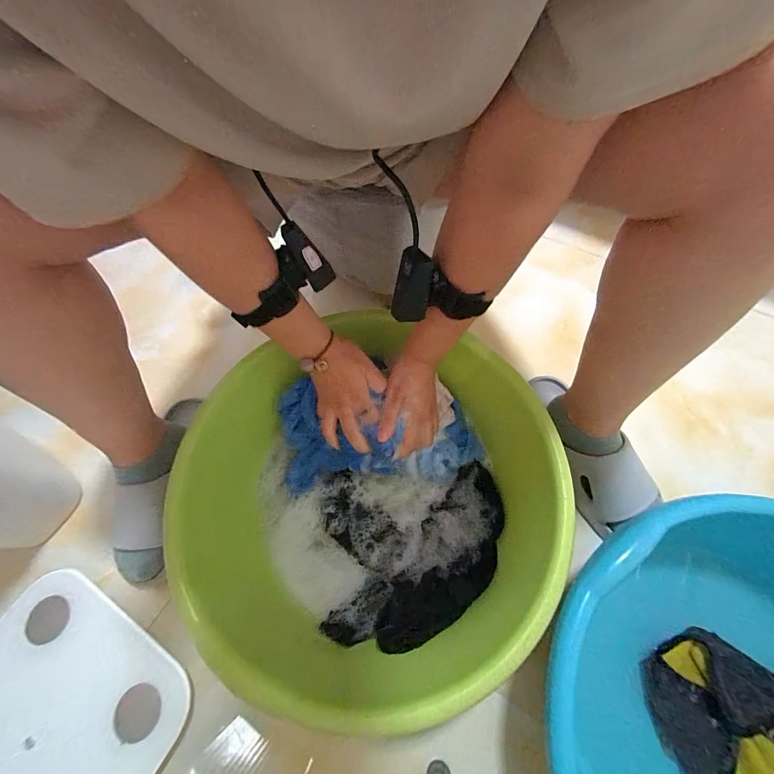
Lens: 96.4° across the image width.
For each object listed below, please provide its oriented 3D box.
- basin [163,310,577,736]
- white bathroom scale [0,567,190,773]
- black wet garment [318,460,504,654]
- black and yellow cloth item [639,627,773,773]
[{"bbox_3d":[-0.019,0.148,0.456,0.406,0.159,0.412,-1,64,1],"label":"basin"},{"bbox_3d":[-0.426,0.416,0.412,0.282,0.029,0.267,29,68,15],"label":"white bathroom scale"},{"bbox_3d":[0.034,0.221,0.478,0.245,0.044,0.213,-2,64,1],"label":"black wet garment"},{"bbox_3d":[0.388,0.380,0.397,0.170,0.044,0.160,23,67,13],"label":"black and yellow cloth item"}]

